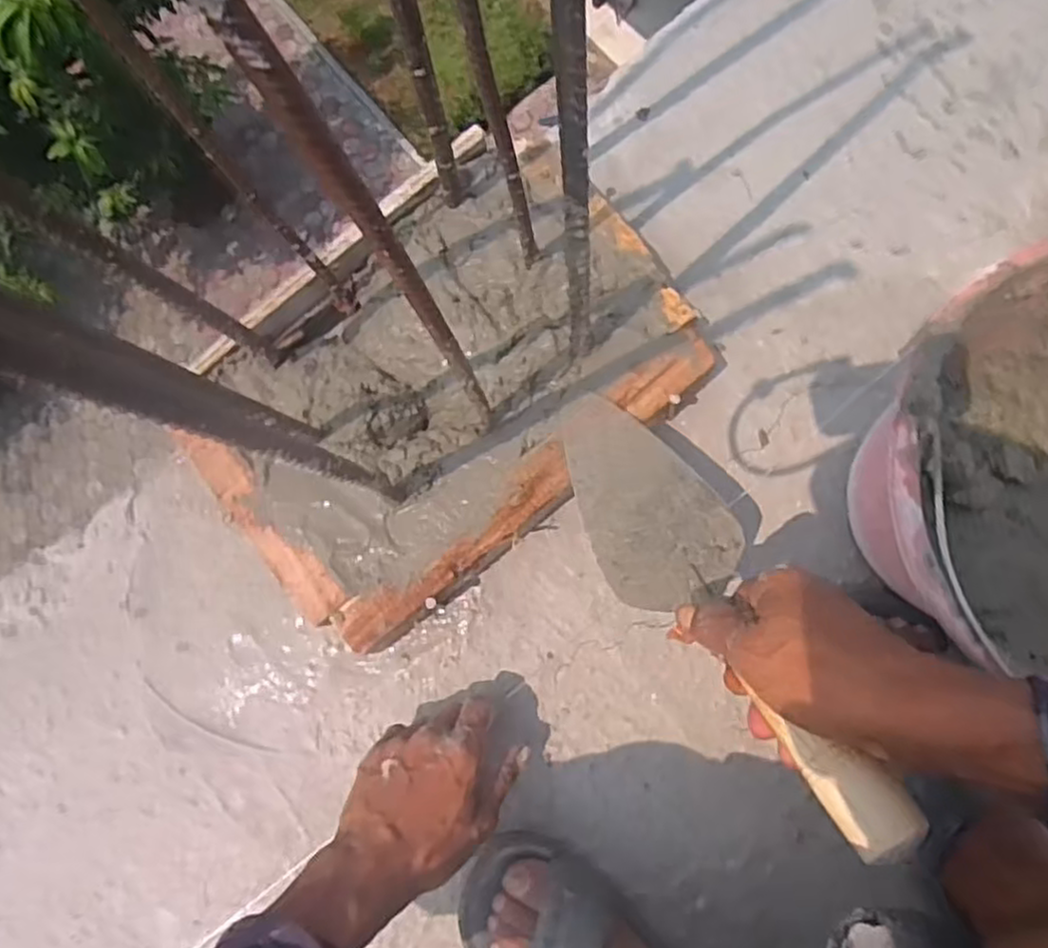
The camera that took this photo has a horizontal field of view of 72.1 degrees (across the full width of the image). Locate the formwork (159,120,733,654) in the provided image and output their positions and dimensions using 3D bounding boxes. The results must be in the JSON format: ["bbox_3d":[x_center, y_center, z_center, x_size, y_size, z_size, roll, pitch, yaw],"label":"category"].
[{"bbox_3d":[-0.053,-0.062,0.535,0.361,0.067,0.232,-39,82,-2],"label":"formwork"}]

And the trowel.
[{"bbox_3d":[0.102,0.061,0.418,0.085,0.048,0.316,-29,45,-1],"label":"trowel"}]

